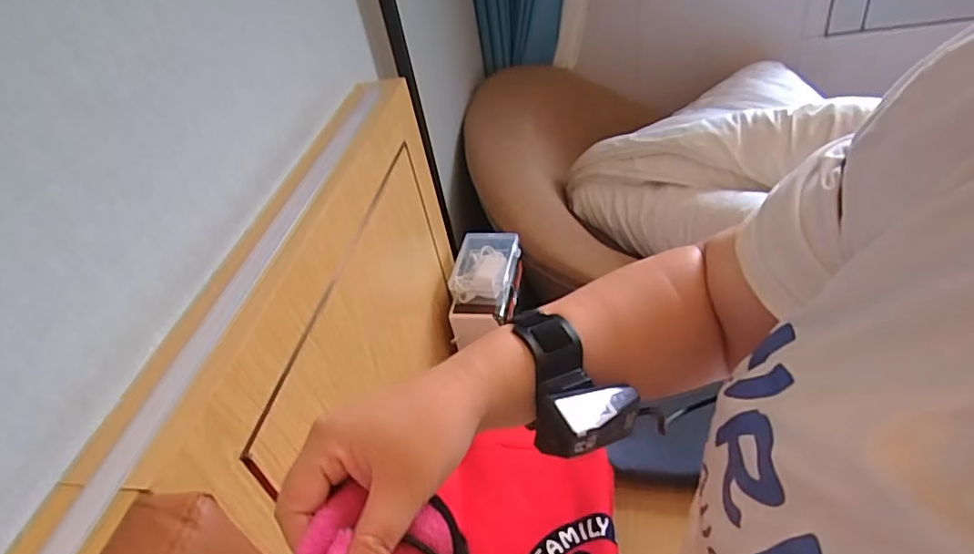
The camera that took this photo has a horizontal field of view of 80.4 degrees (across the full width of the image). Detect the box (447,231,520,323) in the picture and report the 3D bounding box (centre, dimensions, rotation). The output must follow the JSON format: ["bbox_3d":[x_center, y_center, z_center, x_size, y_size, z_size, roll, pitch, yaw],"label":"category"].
[{"bbox_3d":[0.001,-0.008,0.959,0.113,0.073,0.149,2,40,6],"label":"box"}]

